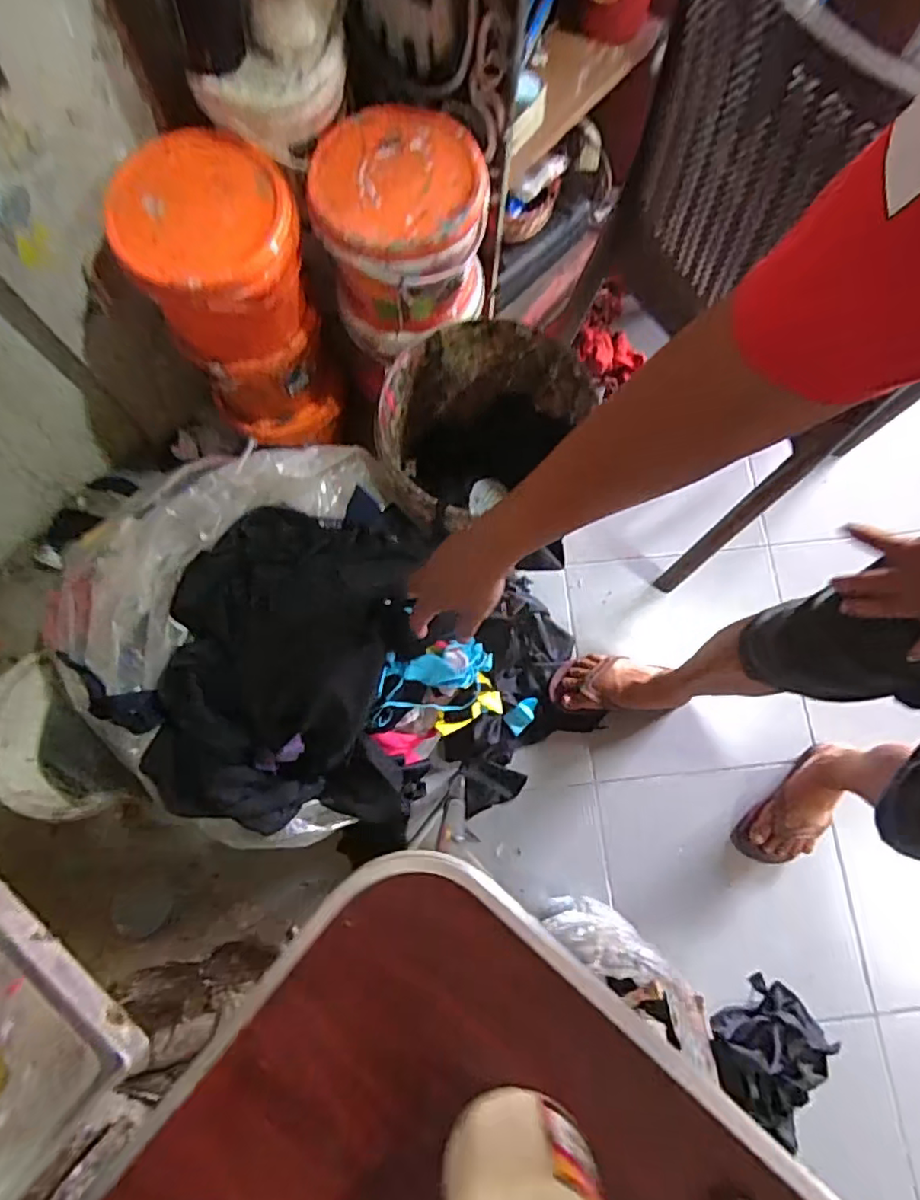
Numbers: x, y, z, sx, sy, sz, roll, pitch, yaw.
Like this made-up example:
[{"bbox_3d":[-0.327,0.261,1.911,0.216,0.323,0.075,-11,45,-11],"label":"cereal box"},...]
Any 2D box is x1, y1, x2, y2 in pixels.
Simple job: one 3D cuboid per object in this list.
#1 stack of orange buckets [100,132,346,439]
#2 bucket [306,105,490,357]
[{"bbox_3d":[-0.313,-0.422,0.894,0.211,0.376,0.213,-5,76,-2],"label":"stack of orange buckets"},{"bbox_3d":[-0.076,-0.497,0.834,0.210,0.201,0.210,0,76,-1],"label":"bucket"}]

